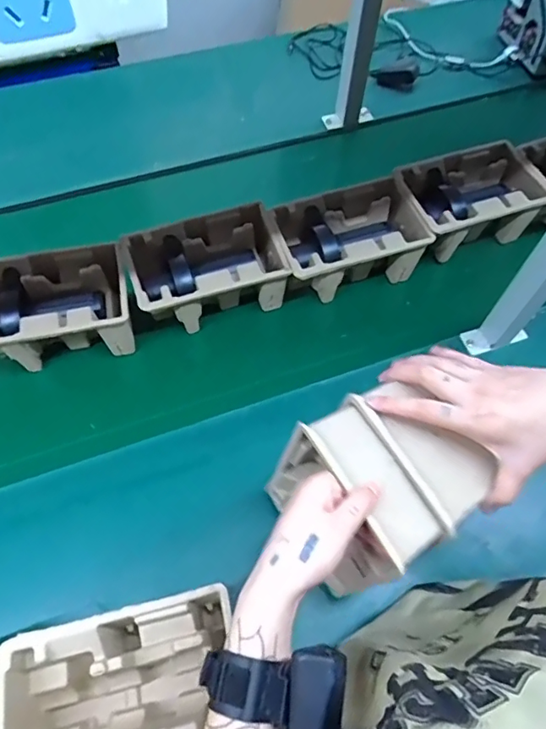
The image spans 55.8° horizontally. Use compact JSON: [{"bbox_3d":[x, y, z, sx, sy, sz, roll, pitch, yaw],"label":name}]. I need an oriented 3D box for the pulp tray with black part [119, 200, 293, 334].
[{"bbox_3d":[-0.099,-0.131,0.787,0.223,0.118,0.137,-16,64,-9],"label":"pulp tray with black part"}]

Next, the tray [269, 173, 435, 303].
[{"bbox_3d":[0.110,-0.190,0.812,0.220,0.100,0.149,-19,65,-10],"label":"tray"}]

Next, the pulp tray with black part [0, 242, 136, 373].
[{"bbox_3d":[-0.316,-0.076,0.744,0.224,0.101,0.143,-12,64,-7],"label":"pulp tray with black part"}]

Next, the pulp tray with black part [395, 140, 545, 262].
[{"bbox_3d":[0.309,-0.261,0.854,0.222,0.120,0.144,-19,65,-10],"label":"pulp tray with black part"}]

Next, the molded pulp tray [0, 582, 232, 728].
[{"bbox_3d":[-0.144,0.328,0.523,0.219,0.103,0.145,-12,64,-7],"label":"molded pulp tray"}]

